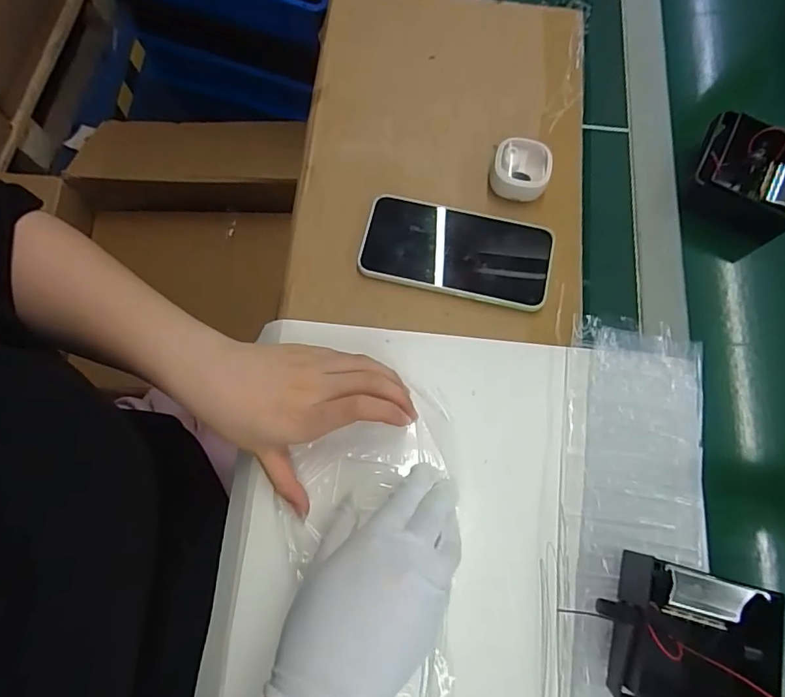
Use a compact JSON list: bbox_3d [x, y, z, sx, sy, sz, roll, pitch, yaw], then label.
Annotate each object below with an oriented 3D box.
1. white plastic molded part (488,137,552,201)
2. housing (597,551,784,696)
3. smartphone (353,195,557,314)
[{"bbox_3d":[0.110,-0.153,0.418,0.048,0.025,0.045,15,74,2],"label":"white plastic molded part"},{"bbox_3d":[0.189,0.189,0.311,0.099,0.038,0.089,16,74,2],"label":"housing"},{"bbox_3d":[0.054,-0.081,0.407,0.154,0.010,0.076,12,74,1],"label":"smartphone"}]

